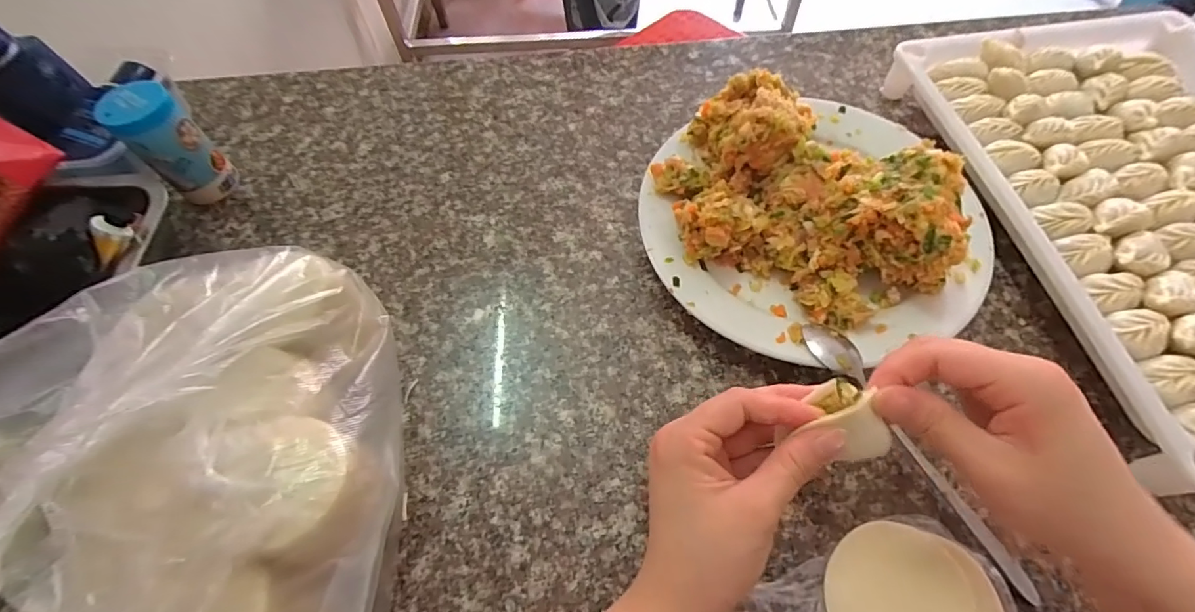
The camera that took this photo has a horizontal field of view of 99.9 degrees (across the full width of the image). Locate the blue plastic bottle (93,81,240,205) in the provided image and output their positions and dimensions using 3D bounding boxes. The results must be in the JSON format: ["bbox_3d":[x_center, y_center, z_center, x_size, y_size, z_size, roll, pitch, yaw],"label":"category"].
[{"bbox_3d":[-0.345,-0.130,0.409,0.047,0.091,0.043,-38,66,-18],"label":"blue plastic bottle"}]

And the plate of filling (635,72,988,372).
[{"bbox_3d":[0.158,-0.071,0.362,0.242,0.082,0.224,-10,60,-4],"label":"plate of filling"}]

